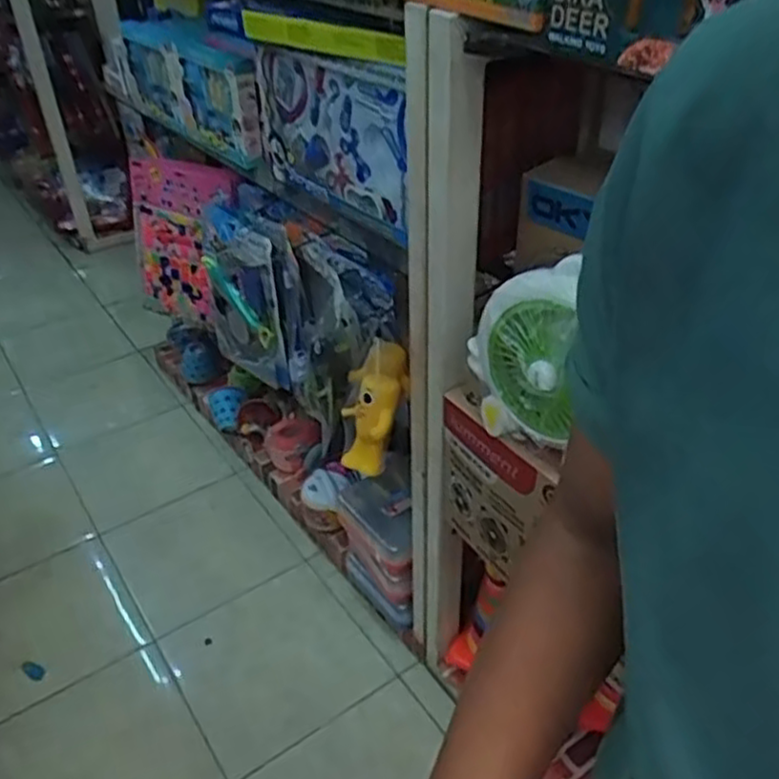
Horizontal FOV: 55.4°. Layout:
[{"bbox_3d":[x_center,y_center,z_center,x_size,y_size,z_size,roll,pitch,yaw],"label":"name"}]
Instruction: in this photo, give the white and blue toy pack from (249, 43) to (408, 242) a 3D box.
[{"bbox_3d":[-0.105,-0.409,1.209,0.032,0.267,0.388,-34,48,-28],"label":"white and blue toy pack"}]

